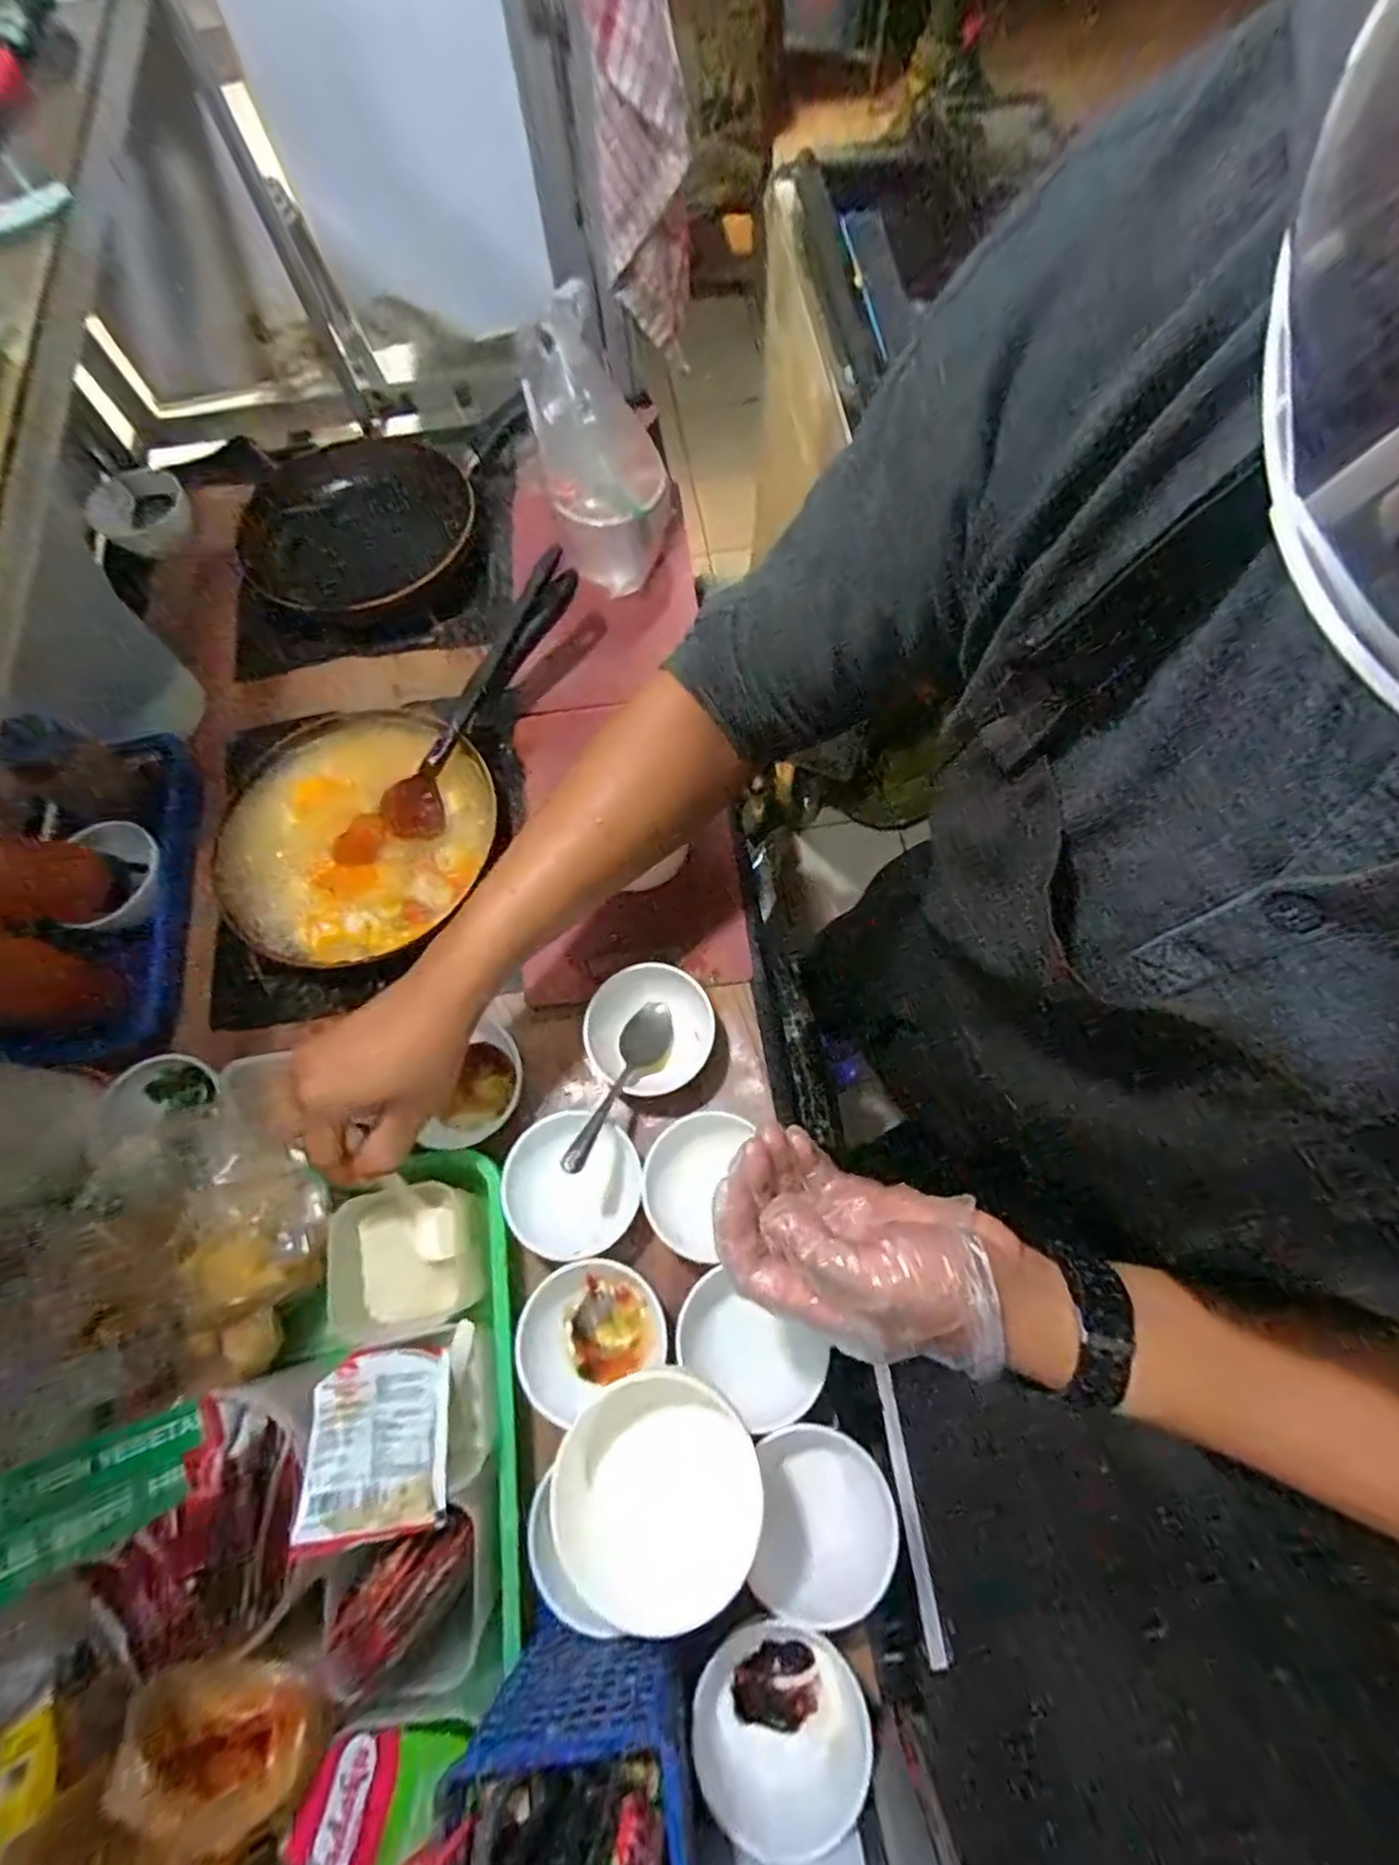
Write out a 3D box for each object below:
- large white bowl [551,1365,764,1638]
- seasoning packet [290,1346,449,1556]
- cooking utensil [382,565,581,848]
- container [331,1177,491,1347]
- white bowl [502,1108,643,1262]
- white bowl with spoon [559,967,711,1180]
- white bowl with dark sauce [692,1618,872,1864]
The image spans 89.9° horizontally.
[{"bbox_3d":[-0.020,0.326,0.395,0.114,0.058,0.110,-26,34,-15],"label":"large white bowl"},{"bbox_3d":[-0.178,0.281,0.390,0.072,0.006,0.088,16,35,-30],"label":"seasoning packet"},{"bbox_3d":[-0.183,-0.194,0.593,0.049,0.030,0.262,33,89,13],"label":"cooking utensil"},{"bbox_3d":[-0.191,0.215,0.462,0.088,0.058,0.086,-9,70,-1],"label":"container"},{"bbox_3d":[-0.088,0.177,0.493,0.090,0.043,0.091,-1,70,2],"label":"white bowl"},{"bbox_3d":[-0.037,0.091,0.497,0.091,0.079,0.141,-1,70,2],"label":"white bowl with spoon"},{"bbox_3d":[0.047,0.441,0.389,0.096,0.046,0.079,13,71,7],"label":"white bowl with dark sauce"}]

